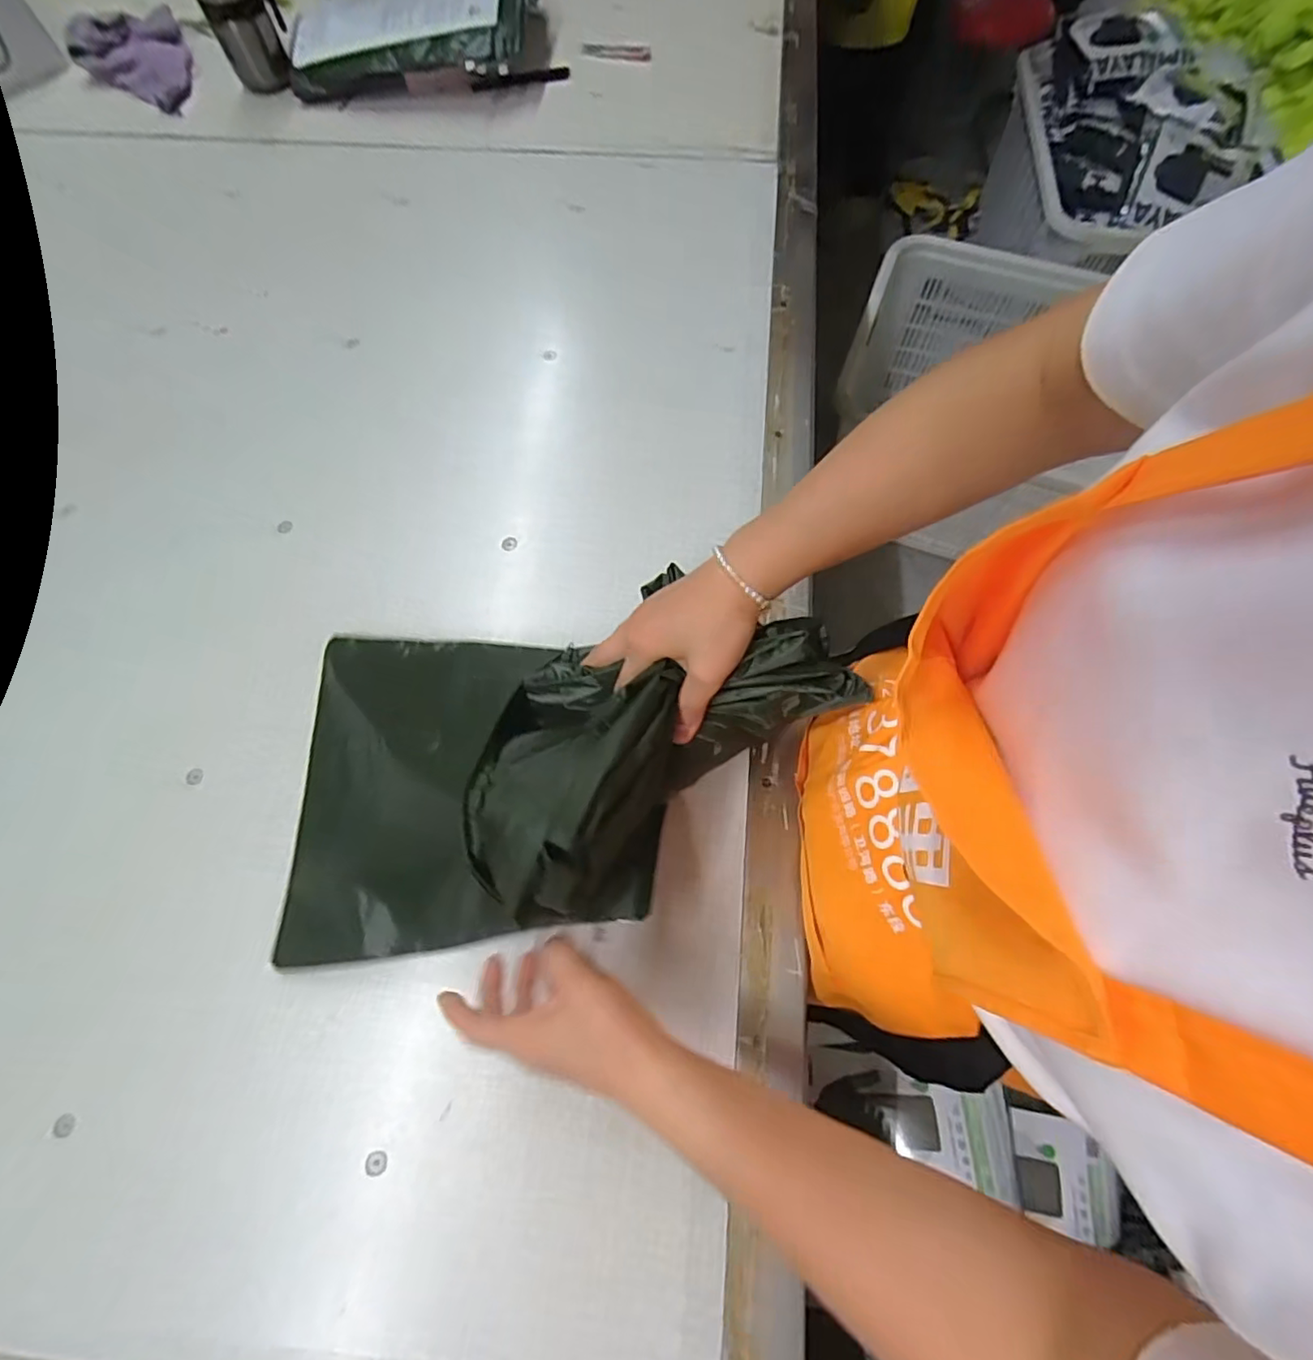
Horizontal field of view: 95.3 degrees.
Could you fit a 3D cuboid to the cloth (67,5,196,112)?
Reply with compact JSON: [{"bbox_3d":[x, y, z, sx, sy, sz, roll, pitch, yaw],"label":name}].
[{"bbox_3d":[-0.723,-0.860,0.829,0.143,0.043,0.204,-28,72,-10],"label":"cloth"}]

